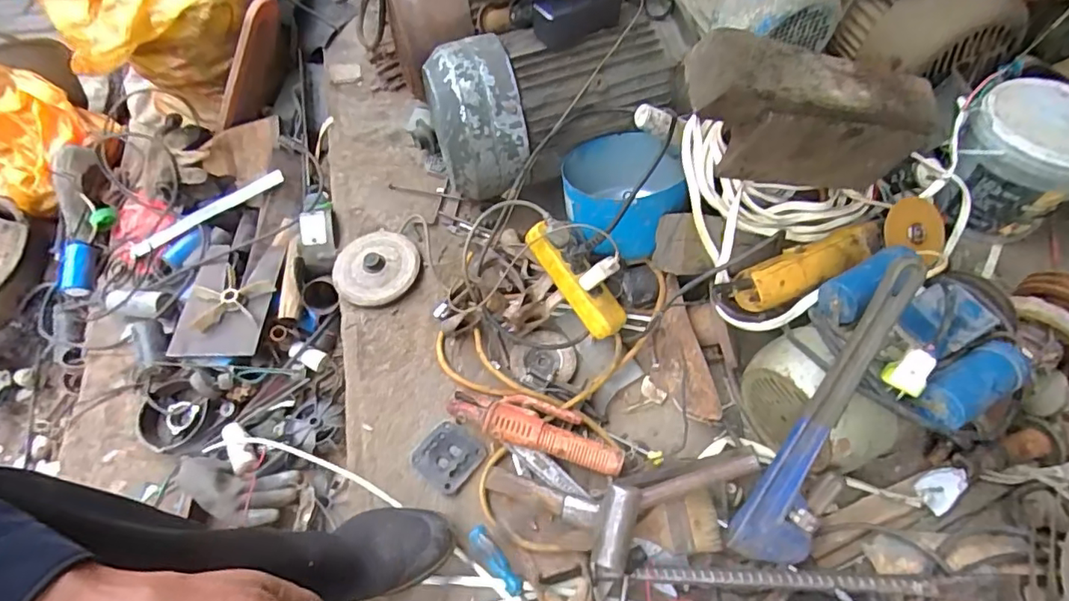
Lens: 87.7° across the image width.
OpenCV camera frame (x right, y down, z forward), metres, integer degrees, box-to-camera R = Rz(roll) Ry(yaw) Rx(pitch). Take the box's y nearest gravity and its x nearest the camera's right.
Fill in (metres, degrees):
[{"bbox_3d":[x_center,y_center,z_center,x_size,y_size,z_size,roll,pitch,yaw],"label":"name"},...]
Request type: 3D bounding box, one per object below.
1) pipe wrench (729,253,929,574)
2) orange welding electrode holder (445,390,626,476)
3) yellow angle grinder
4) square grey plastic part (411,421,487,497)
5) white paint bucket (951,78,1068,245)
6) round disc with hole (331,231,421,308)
[{"bbox_3d":[0.314,0.128,0.591,0.076,0.022,0.355,23,104,14],"label":"pipe wrench"},{"bbox_3d":[0.002,0.159,0.717,0.230,0.027,0.067,15,58,9],"label":"orange welding electrode holder"},{"bbox_3d":[0.382,-0.053,0.724,0.316,0.075,0.082,-17,59,-12],"label":"yellow angle grinder"},{"bbox_3d":[-0.116,0.211,0.753,0.083,0.008,0.079,32,62,19],"label":"square grey plastic part"},{"bbox_3d":[0.782,-0.222,0.904,0.185,0.189,0.187,0,57,0],"label":"white paint bucket"},{"bbox_3d":[-0.264,-0.059,0.921,0.141,0.024,0.138,0,57,0],"label":"round disc with hole"}]

